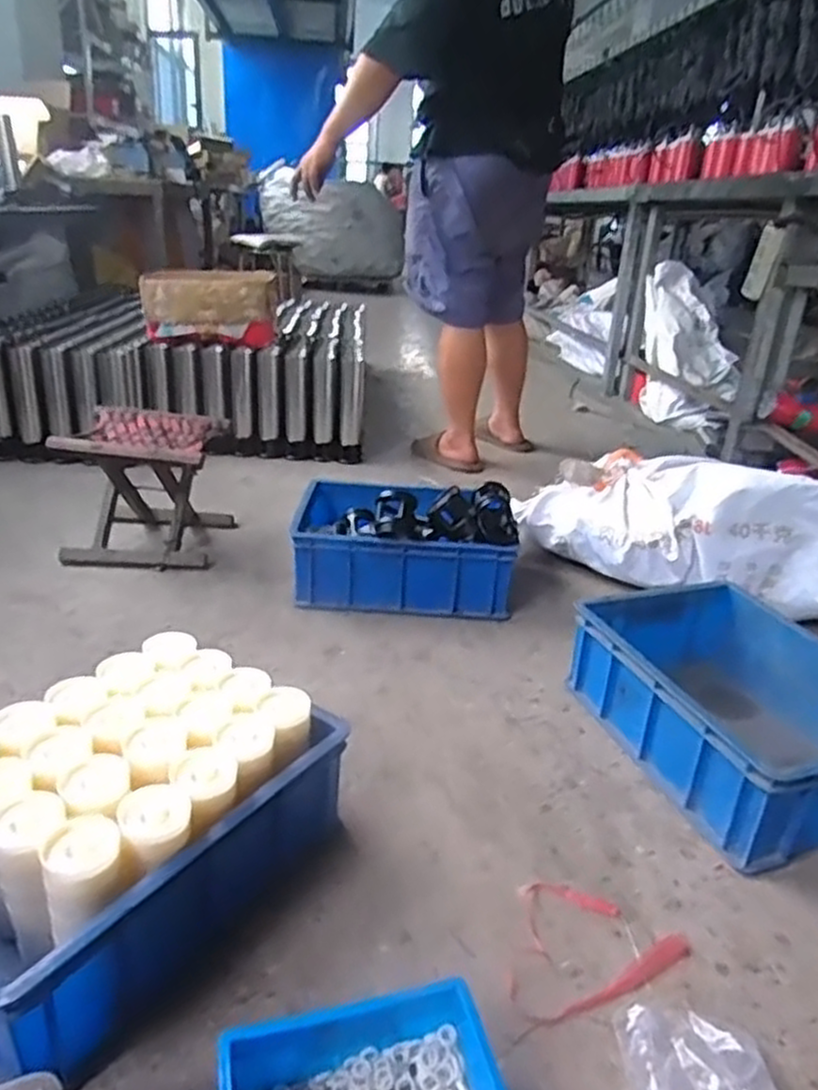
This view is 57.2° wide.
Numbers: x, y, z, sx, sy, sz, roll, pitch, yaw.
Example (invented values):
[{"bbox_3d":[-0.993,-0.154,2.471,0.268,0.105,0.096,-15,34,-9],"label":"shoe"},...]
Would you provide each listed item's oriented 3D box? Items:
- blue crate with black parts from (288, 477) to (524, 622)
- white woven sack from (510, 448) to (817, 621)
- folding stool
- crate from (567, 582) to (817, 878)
[{"bbox_3d":[-0.009,-0.013,1.368,0.396,0.192,0.224,6,24,3],"label":"blue crate with black parts"},{"bbox_3d":[0.559,-0.047,1.407,0.687,0.230,0.219,18,27,29],"label":"white woven sack"},{"bbox_3d":[-0.511,-0.115,1.472,0.269,0.237,0.266,5,24,2],"label":"folding stool"},{"bbox_3d":[0.446,0.214,1.015,0.311,0.144,0.401,-5,25,-20],"label":"crate"}]

